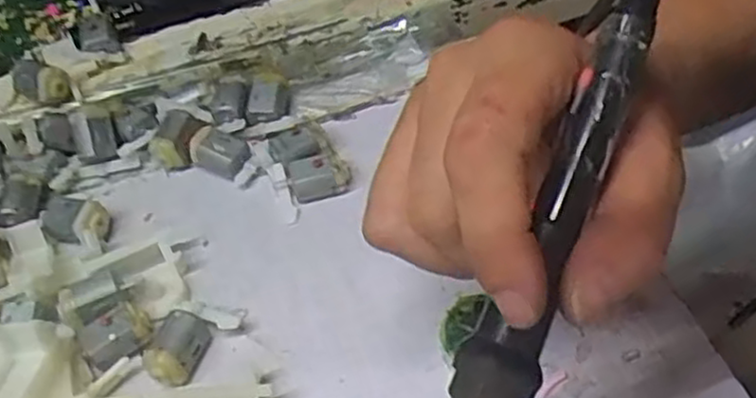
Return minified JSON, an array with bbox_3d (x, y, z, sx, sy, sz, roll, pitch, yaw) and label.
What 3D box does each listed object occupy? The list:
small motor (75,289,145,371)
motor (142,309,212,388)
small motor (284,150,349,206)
[{"bbox_3d":[-0.113,0.055,0.319,0.023,0.013,0.027,-25,54,-15],"label":"small motor"},{"bbox_3d":[-0.083,0.061,0.310,0.016,0.019,0.028,14,54,15],"label":"motor"},{"bbox_3d":[-0.029,-0.010,0.365,0.029,0.020,0.017,-13,52,-6],"label":"small motor"}]

